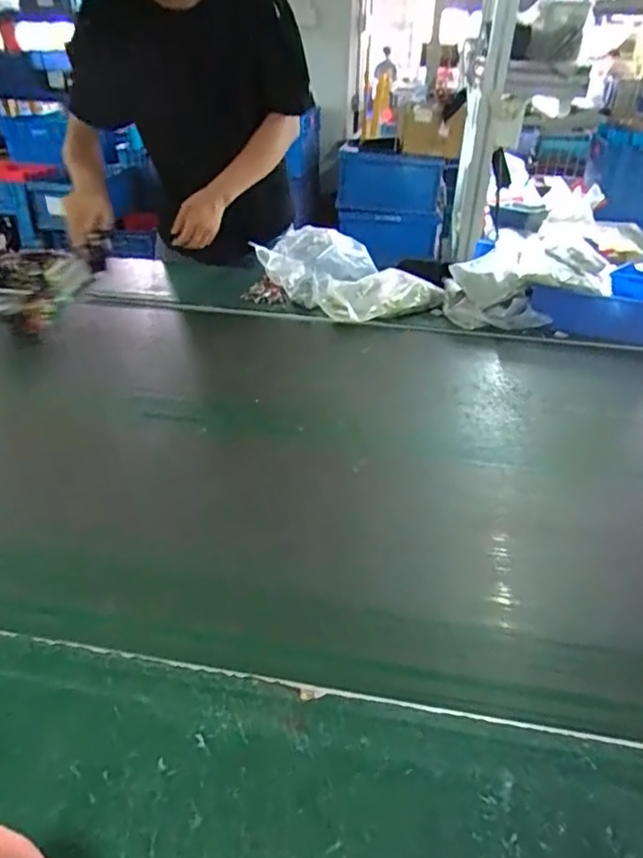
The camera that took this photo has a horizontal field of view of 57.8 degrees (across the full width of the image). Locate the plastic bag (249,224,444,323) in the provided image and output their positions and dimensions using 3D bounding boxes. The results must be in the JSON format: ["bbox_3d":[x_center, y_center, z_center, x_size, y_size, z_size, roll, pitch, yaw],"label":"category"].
[{"bbox_3d":[0.042,-0.333,1.264,0.399,0.096,0.255,26,40,33],"label":"plastic bag"}]

